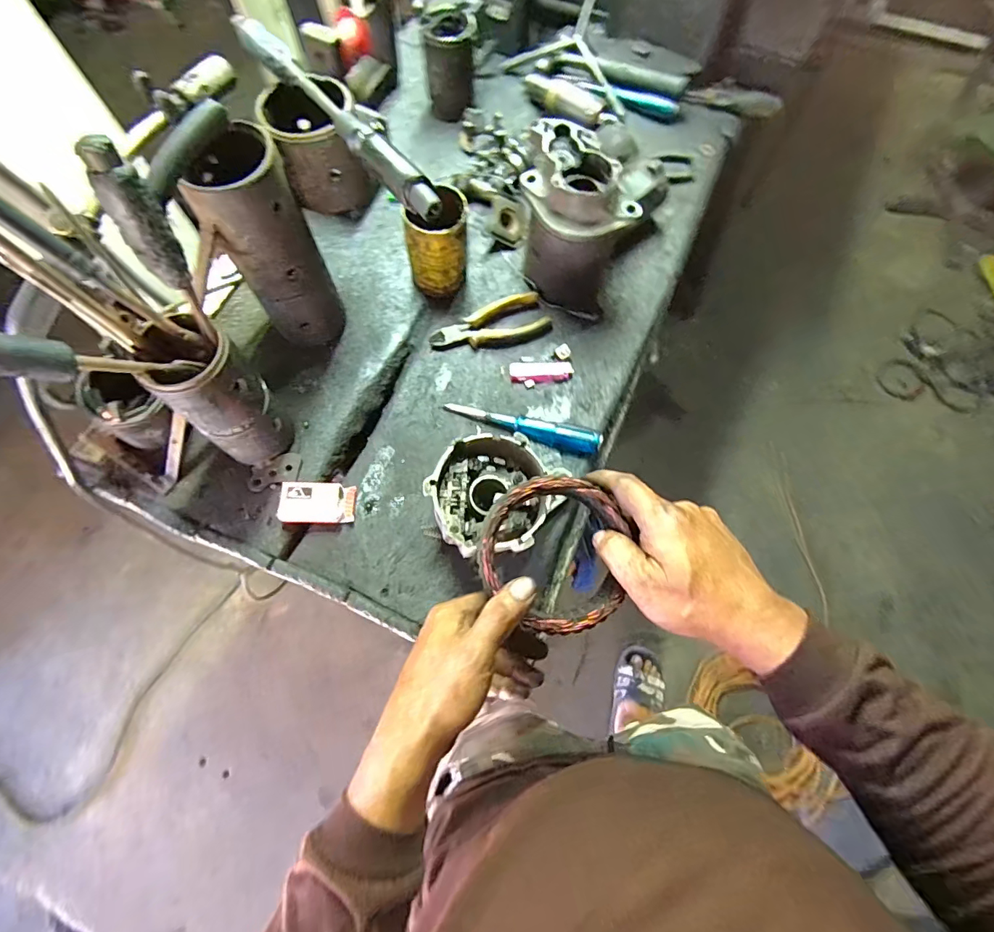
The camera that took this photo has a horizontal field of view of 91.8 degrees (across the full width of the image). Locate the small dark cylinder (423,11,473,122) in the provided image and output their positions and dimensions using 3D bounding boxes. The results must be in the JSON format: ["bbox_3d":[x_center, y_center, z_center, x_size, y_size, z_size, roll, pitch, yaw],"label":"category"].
[{"bbox_3d":[-0.070,-0.595,0.716,0.070,0.104,0.084,-6,71,-2],"label":"small dark cylinder"}]

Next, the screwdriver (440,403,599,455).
[{"bbox_3d":[0.031,-0.049,0.583,0.188,0.025,0.027,16,71,6],"label":"screwdriver"}]

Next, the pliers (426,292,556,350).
[{"bbox_3d":[-0.007,-0.180,0.631,0.152,0.022,0.055,-23,72,-8],"label":"pliers"}]

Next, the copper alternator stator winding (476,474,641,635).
[{"bbox_3d":[0.041,0.063,0.358,0.107,0.017,0.113,0,73,-1],"label":"copper alternator stator winding"}]

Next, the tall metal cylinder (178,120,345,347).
[{"bbox_3d":[-0.234,-0.232,0.516,0.088,0.221,0.095,-25,73,-8],"label":"tall metal cylinder"}]

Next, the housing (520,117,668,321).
[{"bbox_3d":[0.096,-0.294,0.594,0.156,0.157,0.114,30,73,10],"label":"housing"}]

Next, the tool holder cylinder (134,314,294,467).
[{"bbox_3d":[-0.275,-0.067,0.489,0.072,0.170,0.078,0,71,0],"label":"tool holder cylinder"}]

